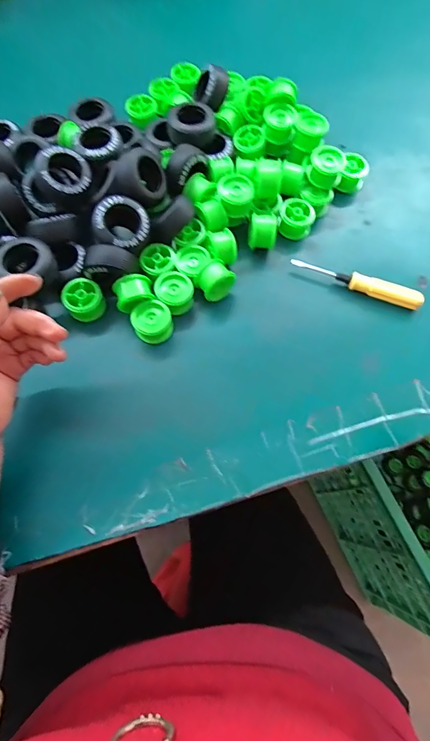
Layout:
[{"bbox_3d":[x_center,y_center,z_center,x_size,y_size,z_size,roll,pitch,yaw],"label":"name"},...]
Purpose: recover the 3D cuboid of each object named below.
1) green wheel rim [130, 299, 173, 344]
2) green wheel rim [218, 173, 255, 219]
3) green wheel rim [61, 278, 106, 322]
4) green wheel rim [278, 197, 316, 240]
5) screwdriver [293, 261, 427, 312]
[{"bbox_3d":[-0.055,-0.042,0.350,0.033,0.028,0.033,0,71,1],"label":"green wheel rim"},{"bbox_3d":[0.020,-0.166,0.365,0.033,0.020,0.032,10,70,4],"label":"green wheel rim"},{"bbox_3d":[-0.119,-0.063,0.355,0.032,0.028,0.032,0,71,1],"label":"green wheel rim"},{"bbox_3d":[0.082,-0.152,0.390,0.034,0.028,0.035,10,71,4],"label":"green wheel rim"},{"bbox_3d":[0.135,-0.082,0.369,0.124,0.020,0.015,19,72,7],"label":"screwdriver"}]

